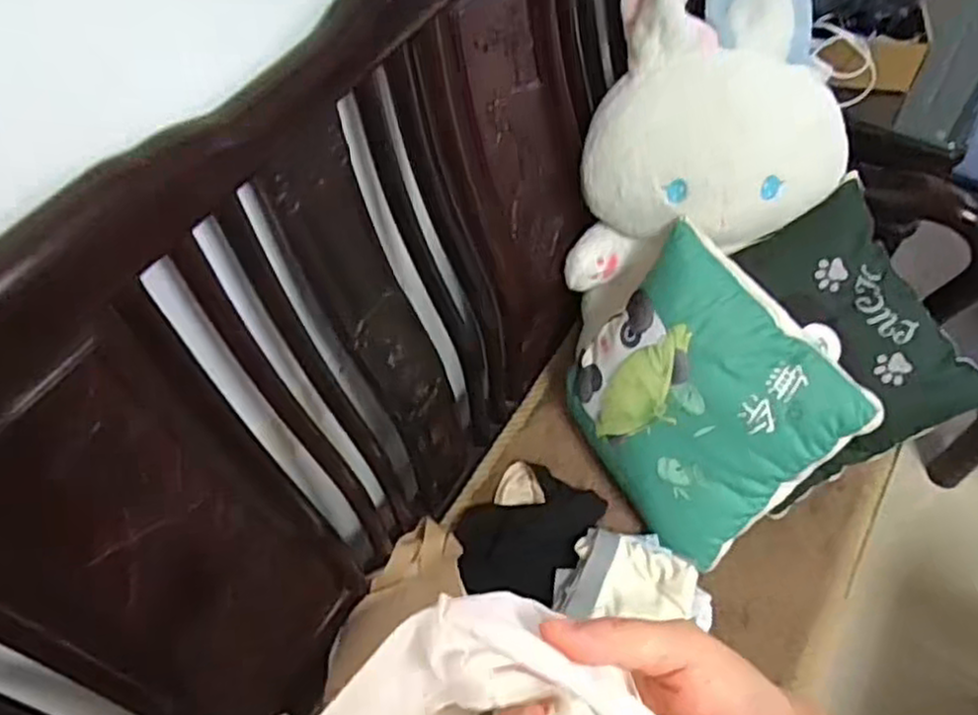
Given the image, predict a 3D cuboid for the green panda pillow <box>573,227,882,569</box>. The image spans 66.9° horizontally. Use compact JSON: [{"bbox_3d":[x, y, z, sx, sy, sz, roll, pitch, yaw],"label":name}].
[{"bbox_3d":[0.256,0.056,0.947,0.324,0.080,0.314,49,115,22],"label":"green panda pillow"}]

